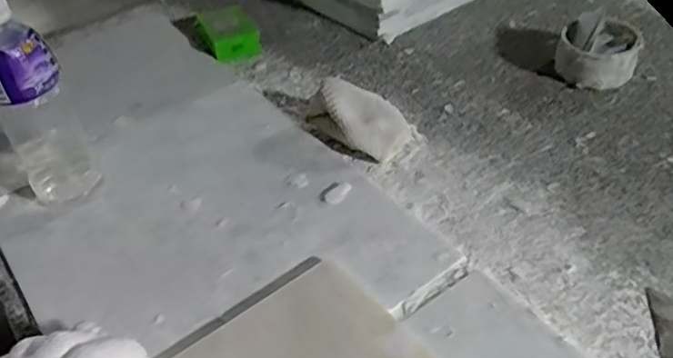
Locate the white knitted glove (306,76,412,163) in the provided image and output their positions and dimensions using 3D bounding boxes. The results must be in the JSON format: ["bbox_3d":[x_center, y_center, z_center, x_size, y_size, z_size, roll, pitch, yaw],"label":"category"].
[{"bbox_3d":[0.021,-0.064,0.624,0.102,0.055,0.055,28,51,30],"label":"white knitted glove"}]

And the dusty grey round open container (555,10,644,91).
[{"bbox_3d":[0.291,-0.144,0.697,0.086,0.051,0.097,16,46,20],"label":"dusty grey round open container"}]

